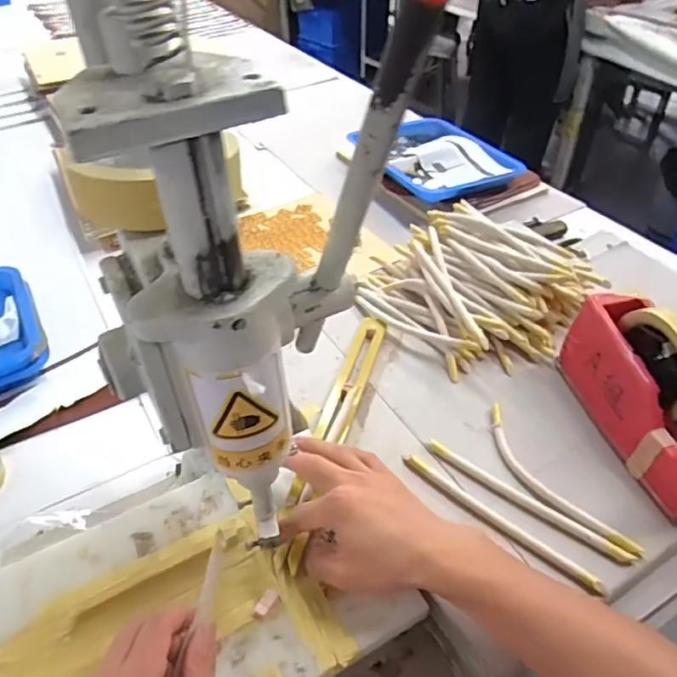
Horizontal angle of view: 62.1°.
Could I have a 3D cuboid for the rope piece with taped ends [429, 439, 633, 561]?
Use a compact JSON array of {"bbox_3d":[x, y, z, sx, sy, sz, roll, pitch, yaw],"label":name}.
[{"bbox_3d":[0.160,0.140,0.489,0.184,0.009,0.018,28,50,27],"label":"rope piece with taped ends"}]

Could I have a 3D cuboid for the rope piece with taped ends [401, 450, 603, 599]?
[{"bbox_3d":[0.132,0.152,0.479,0.187,0.010,0.012,32,52,30],"label":"rope piece with taped ends"}]

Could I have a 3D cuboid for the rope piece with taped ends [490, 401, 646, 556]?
[{"bbox_3d":[0.186,0.125,0.502,0.040,0.010,0.176,-22,47,-21],"label":"rope piece with taped ends"}]

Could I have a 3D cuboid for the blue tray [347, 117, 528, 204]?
[{"bbox_3d":[0.170,-0.333,1.033,0.214,0.034,0.269,-20,46,-20],"label":"blue tray"}]

